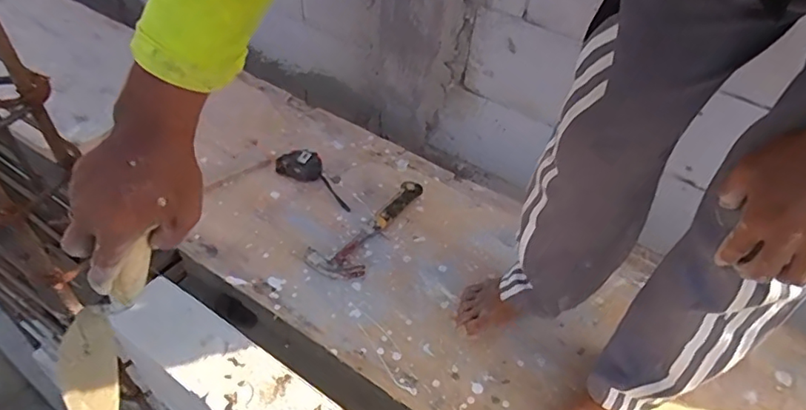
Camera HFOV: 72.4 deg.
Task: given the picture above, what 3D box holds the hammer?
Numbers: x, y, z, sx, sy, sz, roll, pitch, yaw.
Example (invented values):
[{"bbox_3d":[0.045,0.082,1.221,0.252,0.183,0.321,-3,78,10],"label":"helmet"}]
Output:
[{"bbox_3d":[-0.047,0.048,1.024,0.098,0.038,0.290,34,52,25],"label":"hammer"}]

